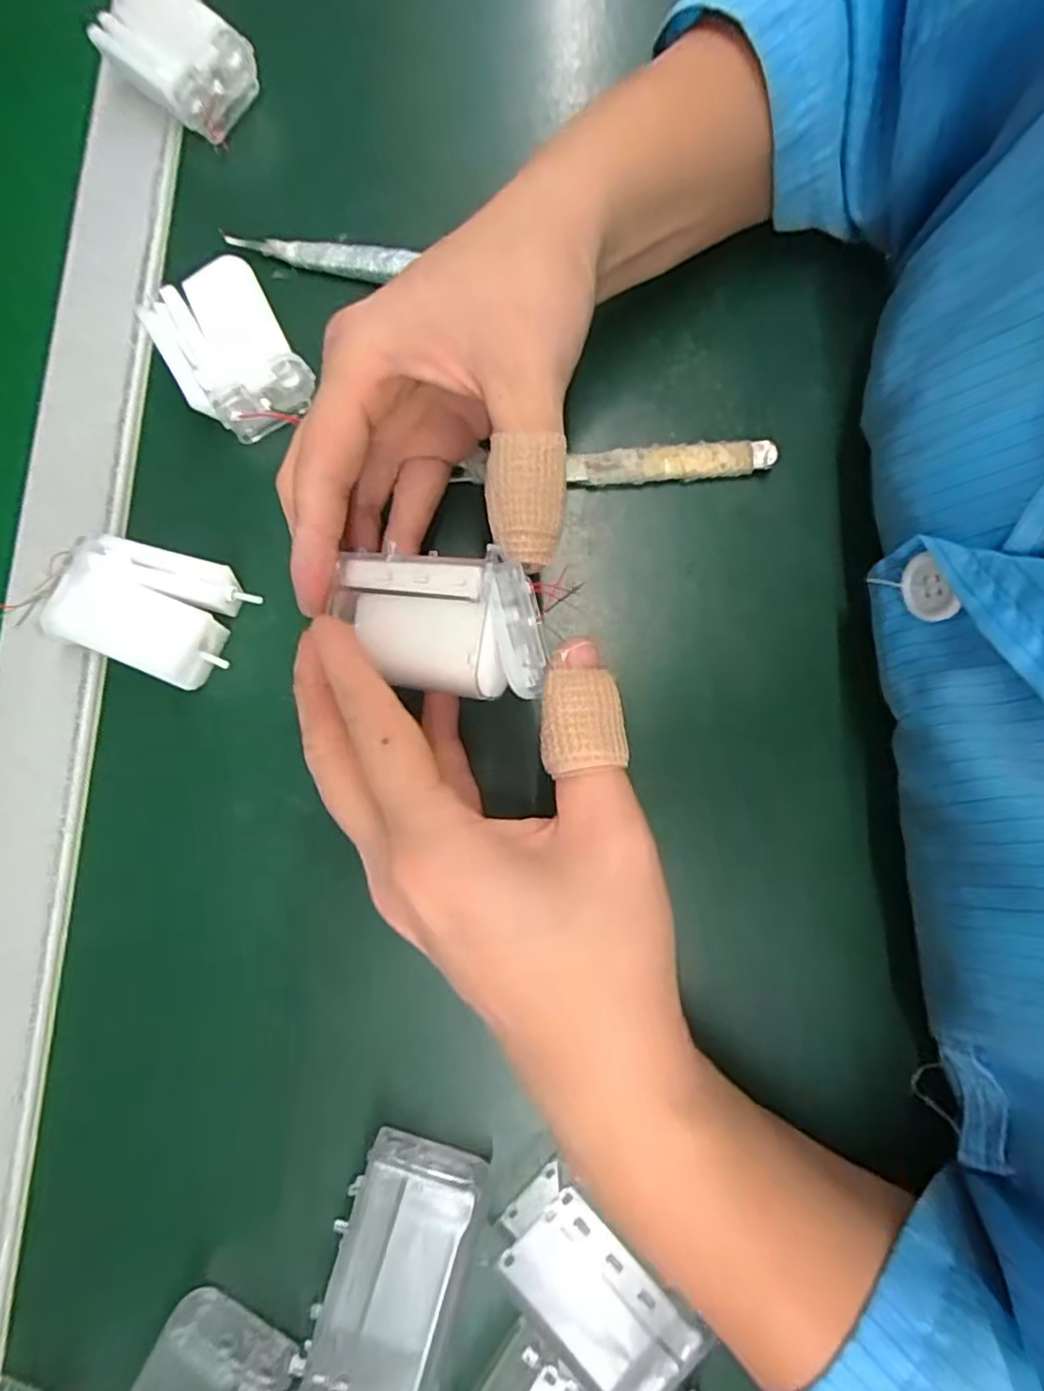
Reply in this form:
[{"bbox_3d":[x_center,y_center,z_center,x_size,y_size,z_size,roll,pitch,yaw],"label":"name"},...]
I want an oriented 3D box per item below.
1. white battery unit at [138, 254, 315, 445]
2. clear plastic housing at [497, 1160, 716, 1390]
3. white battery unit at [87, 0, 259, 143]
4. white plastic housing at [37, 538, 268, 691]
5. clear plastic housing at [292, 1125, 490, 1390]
[{"bbox_3d":[-0.110,-0.130,0.241,0.044,0.018,0.058,-30,80,-5],"label":"white battery unit"},{"bbox_3d":[0.022,0.170,0.183,0.056,0.015,0.030,44,83,9],"label":"clear plastic housing"},{"bbox_3d":[-0.143,-0.263,0.263,0.054,0.028,0.037,36,82,8],"label":"white battery unit"},{"bbox_3d":[-0.130,-0.030,0.228,0.059,0.022,0.043,19,80,5],"label":"white plastic housing"},{"bbox_3d":[-0.037,0.167,0.190,0.036,0.026,0.057,18,80,5],"label":"clear plastic housing"}]

